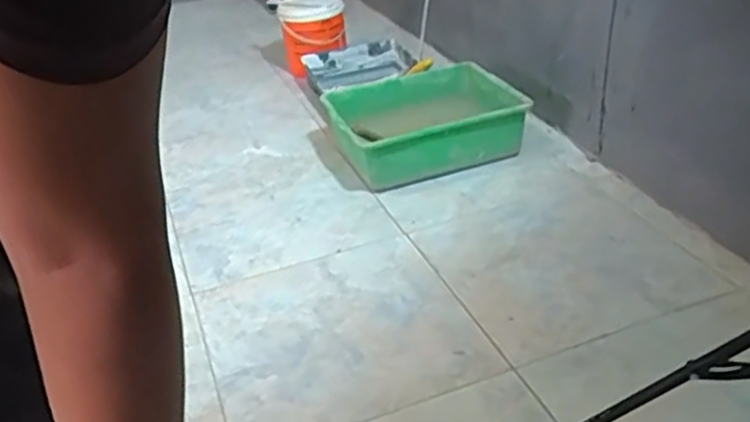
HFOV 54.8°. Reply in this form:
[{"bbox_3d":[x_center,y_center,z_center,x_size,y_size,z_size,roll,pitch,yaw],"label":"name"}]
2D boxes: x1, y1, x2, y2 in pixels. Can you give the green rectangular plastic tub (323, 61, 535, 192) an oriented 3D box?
[{"bbox_3d":[0.101,-0.200,1.618,0.385,0.121,0.351,-13,31,-10],"label":"green rectangular plastic tub"}]

